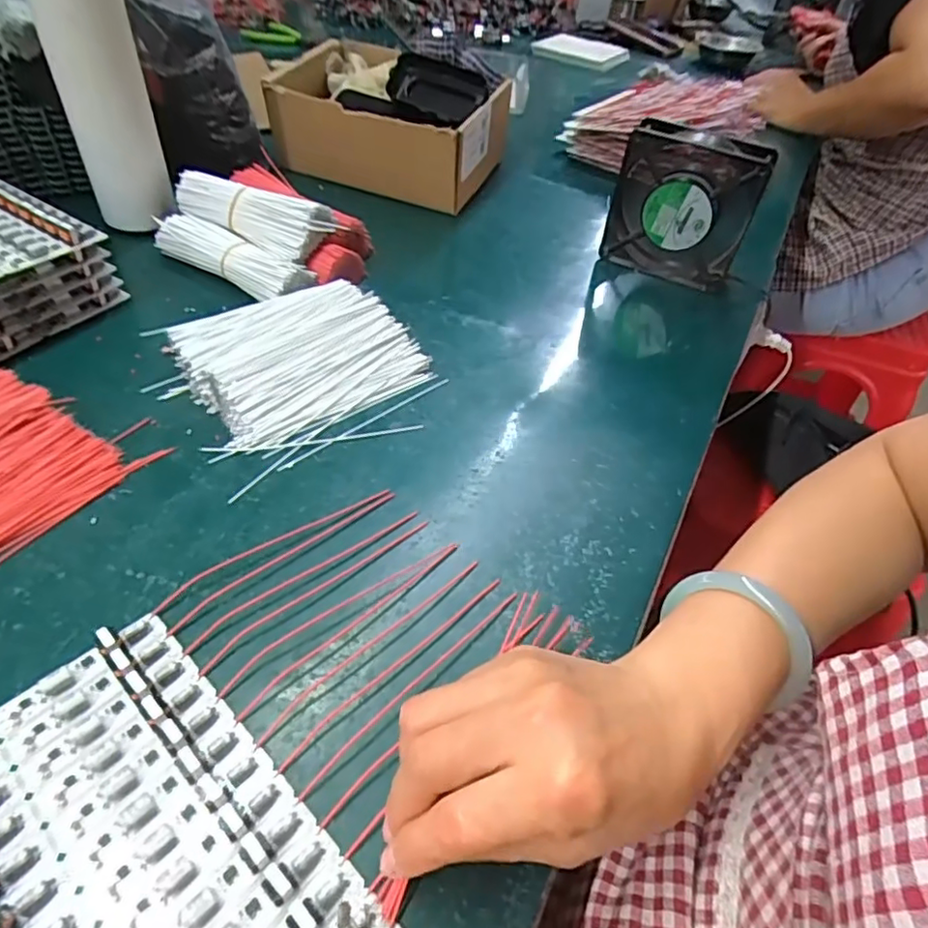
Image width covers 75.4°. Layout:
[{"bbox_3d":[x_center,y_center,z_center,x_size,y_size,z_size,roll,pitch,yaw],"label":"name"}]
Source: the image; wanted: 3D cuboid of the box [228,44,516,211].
[{"bbox_3d":[-0.082,-0.365,0.638,0.224,0.095,0.152,16,47,8],"label":"box"}]

